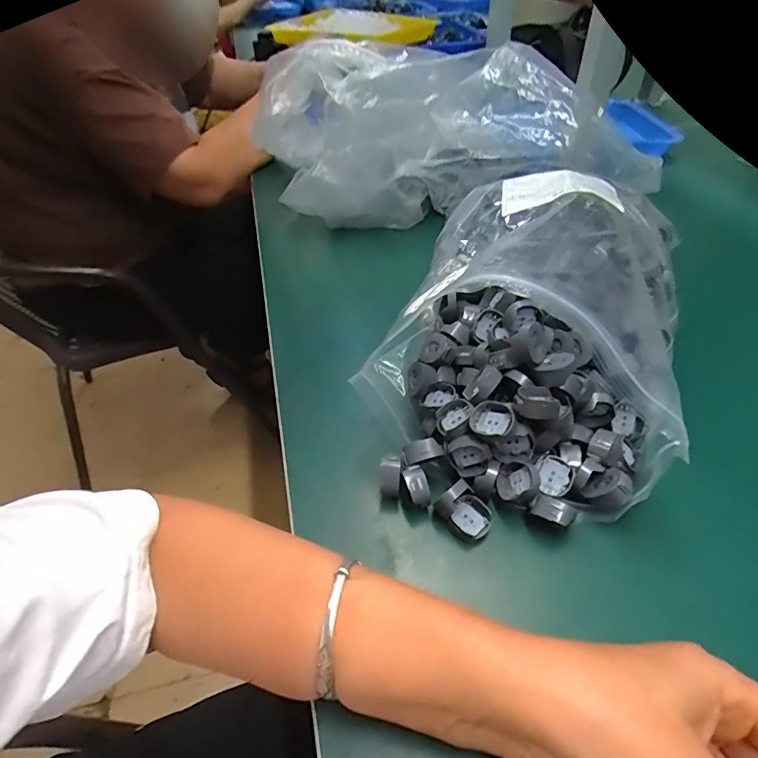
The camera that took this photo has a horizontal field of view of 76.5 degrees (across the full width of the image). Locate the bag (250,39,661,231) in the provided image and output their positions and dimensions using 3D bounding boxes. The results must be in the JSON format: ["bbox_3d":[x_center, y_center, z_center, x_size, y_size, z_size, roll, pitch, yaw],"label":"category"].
[{"bbox_3d":[0.061,-0.263,0.554,0.454,0.173,0.189,22,51,23],"label":"bag"}]

